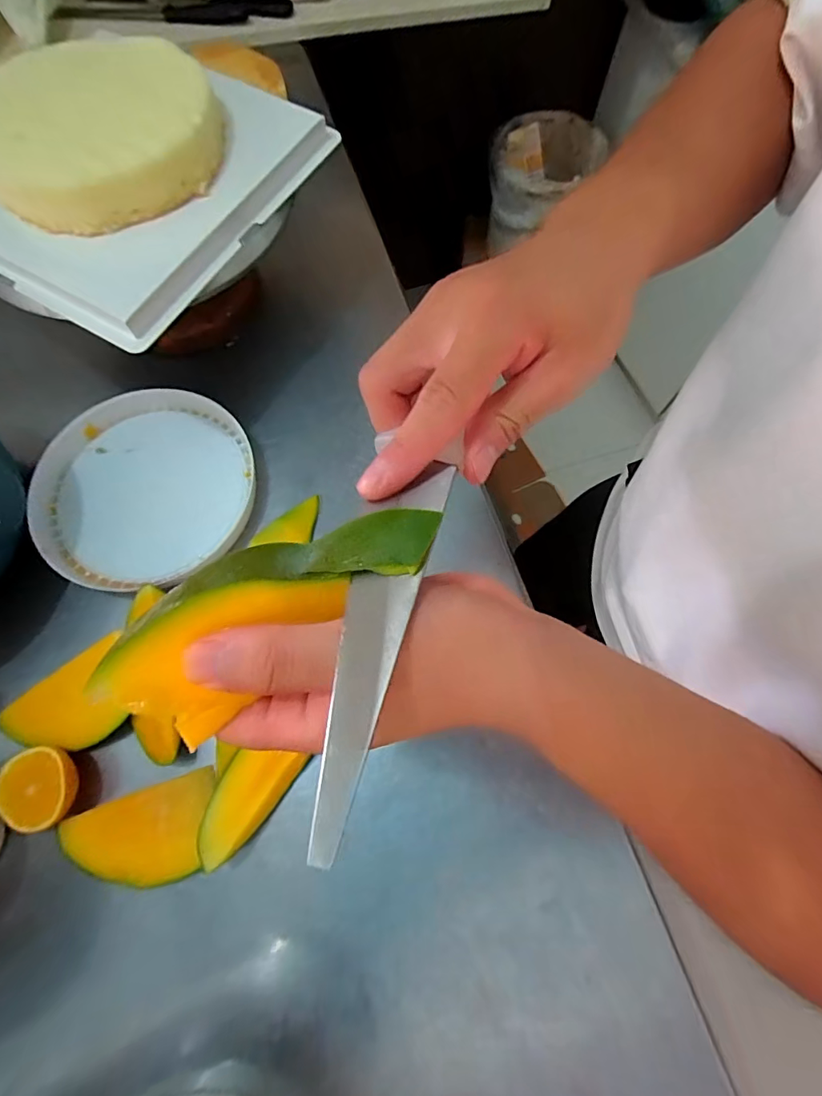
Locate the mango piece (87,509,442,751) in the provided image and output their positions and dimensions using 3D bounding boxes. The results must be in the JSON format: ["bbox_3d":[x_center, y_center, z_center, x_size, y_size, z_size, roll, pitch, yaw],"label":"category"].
[{"bbox_3d":[-0.044,0.020,0.154,0.115,0.021,0.041,-30,73,-1],"label":"mango piece"}]

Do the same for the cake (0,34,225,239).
[{"bbox_3d":[-0.256,-0.340,0.390,0.180,0.041,0.172,0,70,0],"label":"cake"}]

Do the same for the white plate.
[{"bbox_3d":[-0.257,-0.058,0.462,0.199,0.023,0.194,-8,71,-3],"label":"white plate"}]

